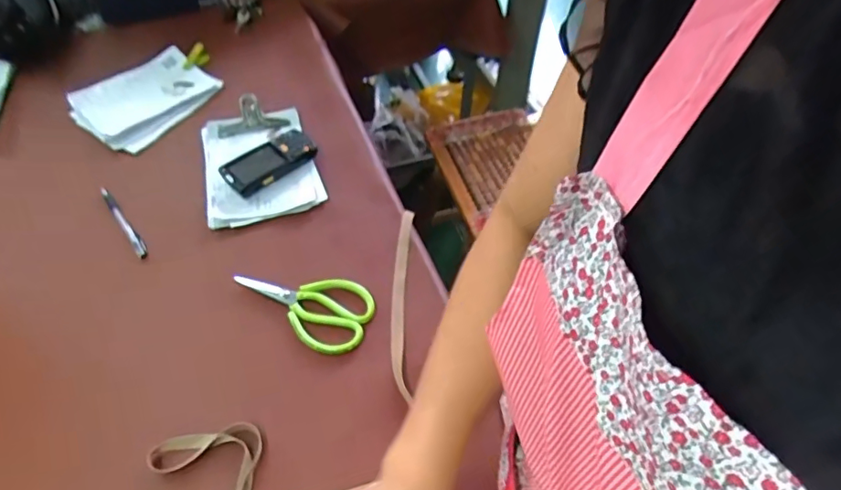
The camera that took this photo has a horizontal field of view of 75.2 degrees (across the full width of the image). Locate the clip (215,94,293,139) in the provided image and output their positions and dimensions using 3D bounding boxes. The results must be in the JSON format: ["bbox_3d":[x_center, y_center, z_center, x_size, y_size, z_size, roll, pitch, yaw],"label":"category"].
[{"bbox_3d":[-0.286,-0.220,0.915,0.113,0.028,0.064,-17,55,-14],"label":"clip"}]

